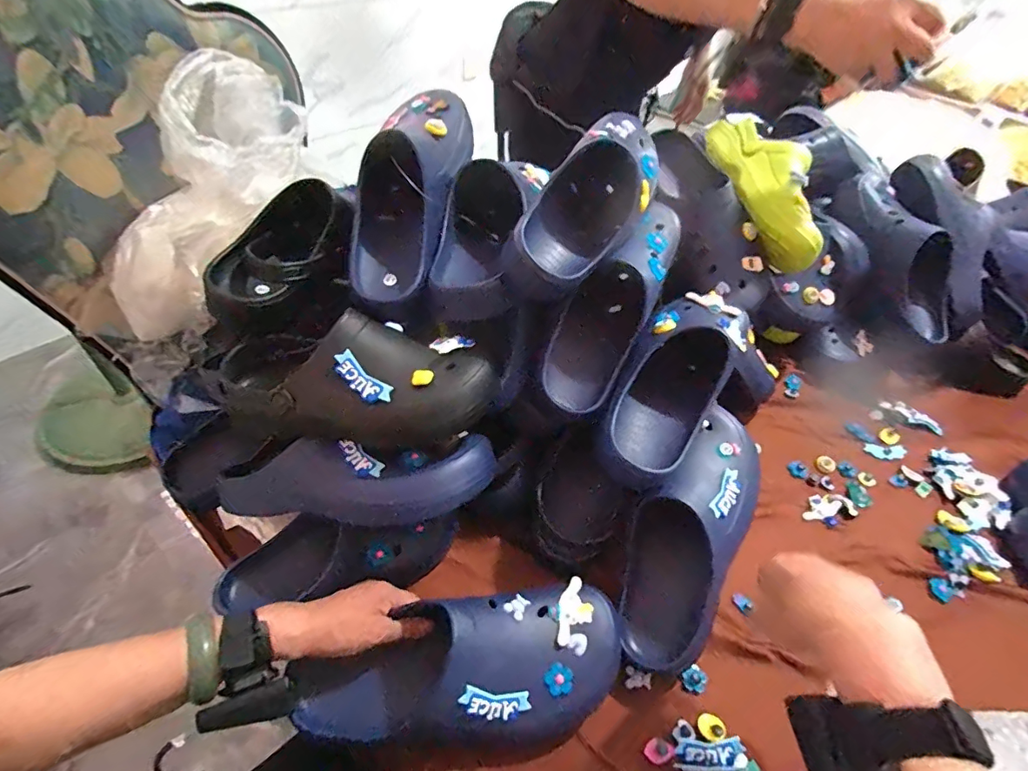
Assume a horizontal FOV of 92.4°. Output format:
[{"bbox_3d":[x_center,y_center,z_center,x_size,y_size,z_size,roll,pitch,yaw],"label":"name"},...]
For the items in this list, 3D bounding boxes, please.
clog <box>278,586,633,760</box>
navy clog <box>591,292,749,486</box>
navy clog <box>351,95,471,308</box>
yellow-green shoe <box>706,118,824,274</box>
[{"bbox_3d":[-0.046,0.269,0.450,0.290,0.091,0.116,-14,49,0],"label":"clog"},{"bbox_3d":[0.172,-0.015,0.523,0.100,0.084,0.263,29,66,20],"label":"navy clog"},{"bbox_3d":[-0.114,-0.213,0.527,0.096,0.087,0.280,13,76,7],"label":"navy clog"},{"bbox_3d":[0.355,-0.279,0.682,0.107,0.063,0.269,-6,65,-10],"label":"yellow-green shoe"}]

